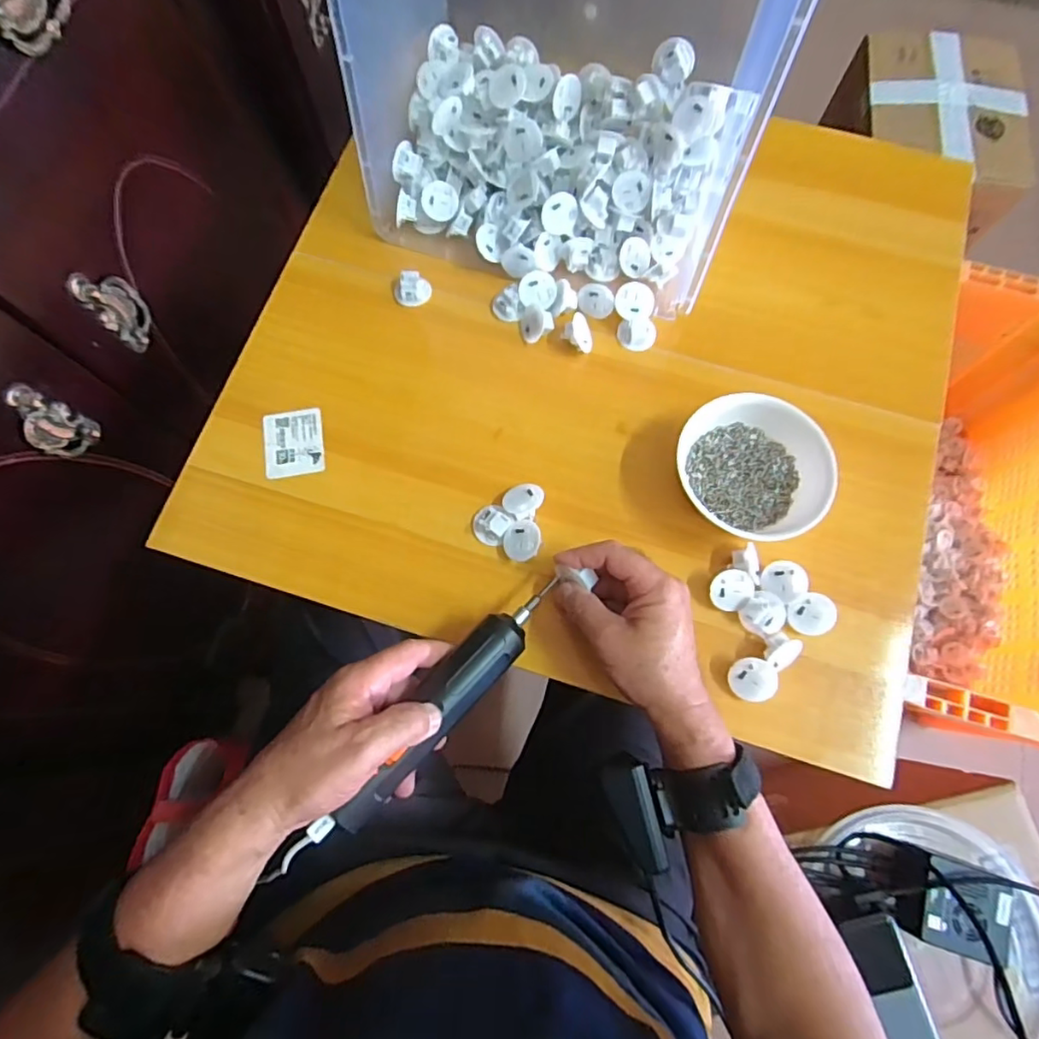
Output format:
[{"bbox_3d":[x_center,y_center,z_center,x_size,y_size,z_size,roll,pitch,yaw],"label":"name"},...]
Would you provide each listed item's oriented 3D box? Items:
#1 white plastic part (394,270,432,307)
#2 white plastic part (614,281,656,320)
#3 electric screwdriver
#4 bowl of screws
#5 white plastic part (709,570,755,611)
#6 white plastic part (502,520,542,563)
[{"bbox_3d":[-0.099,-0.212,0.539,0.032,0.020,0.027,-17,74,-5],"label":"white plastic part"},{"bbox_3d":[0.102,-0.193,0.522,0.033,0.018,0.033,0,92,4],"label":"white plastic part"},{"bbox_3d":[-0.045,0.117,0.396,0.038,0.025,0.200,37,70,10],"label":"electric screwdriver"},{"bbox_3d":[0.187,-0.043,0.474,0.122,0.049,0.117,32,76,9],"label":"bowl of screws"},{"bbox_3d":[0.163,0.055,0.456,0.032,0.020,0.029,-36,77,-10],"label":"white plastic part"},{"bbox_3d":[0.003,0.017,0.472,0.031,0.014,0.032,-28,69,13],"label":"white plastic part"}]

